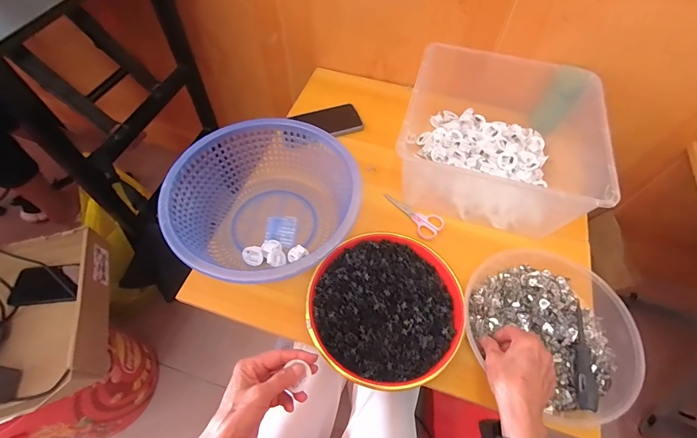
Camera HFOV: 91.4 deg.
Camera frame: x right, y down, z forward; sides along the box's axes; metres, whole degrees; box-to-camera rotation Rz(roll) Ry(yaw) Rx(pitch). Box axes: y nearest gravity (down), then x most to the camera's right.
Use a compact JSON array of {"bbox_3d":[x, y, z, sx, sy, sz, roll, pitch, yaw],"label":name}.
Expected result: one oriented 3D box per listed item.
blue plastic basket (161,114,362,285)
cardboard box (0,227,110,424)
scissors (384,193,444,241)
[{"bbox_3d":[-0.120,-0.023,0.541,0.273,0.121,0.255,0,59,0],"label":"blue plastic basket"},{"bbox_3d":[-0.601,0.191,0.581,0.328,0.107,0.308,-16,60,-9],"label":"cardboard box"},{"bbox_3d":[0.112,-0.014,0.588,0.047,0.007,0.115,-35,65,-19],"label":"scissors"}]

